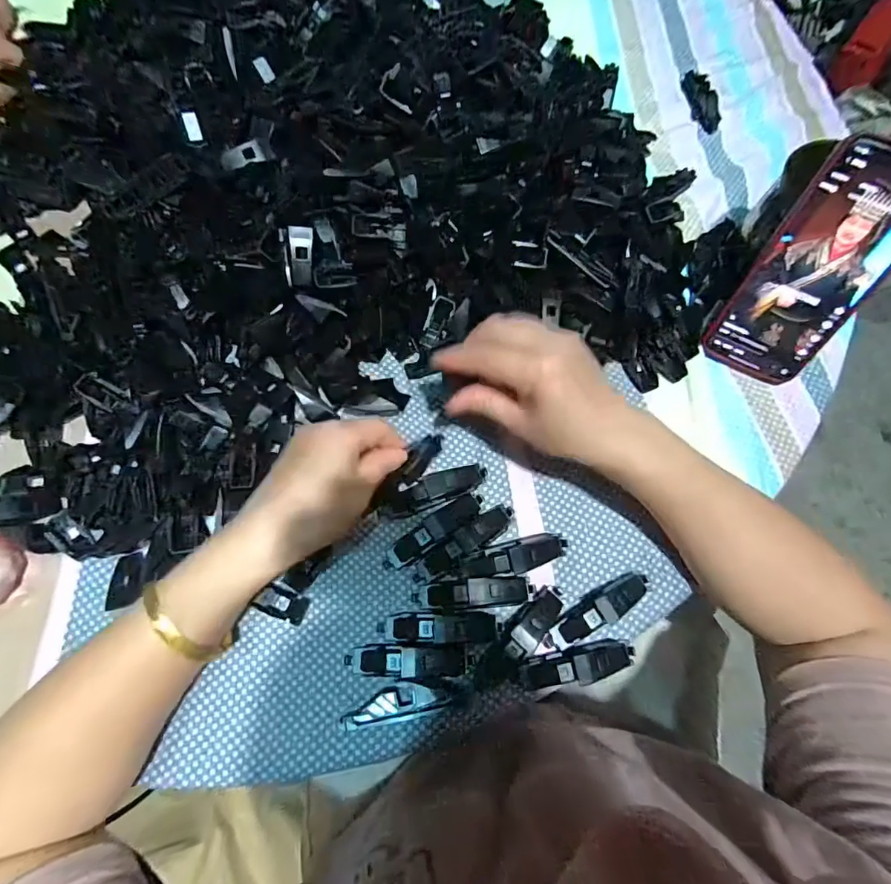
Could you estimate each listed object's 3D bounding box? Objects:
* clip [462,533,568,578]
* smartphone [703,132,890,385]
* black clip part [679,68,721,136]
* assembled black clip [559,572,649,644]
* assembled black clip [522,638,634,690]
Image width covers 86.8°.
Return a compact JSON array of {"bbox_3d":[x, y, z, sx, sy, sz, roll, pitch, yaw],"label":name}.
[{"bbox_3d":[0.049,0.078,0.322,0.076,0.022,0.022,-14,72,-6],"label":"clip"},{"bbox_3d":[0.261,-0.118,0.334,0.075,0.158,0.011,28,37,8],"label":"smartphone"},{"bbox_3d":[0.260,-0.347,0.477,0.022,0.019,0.080,-8,71,-4],"label":"black clip part"},{"bbox_3d":[0.106,0.107,0.314,0.073,0.021,0.019,-29,74,-11],"label":"assembled black clip"},{"bbox_3d":[0.086,0.143,0.303,0.073,0.016,0.021,-10,71,-5],"label":"assembled black clip"}]

